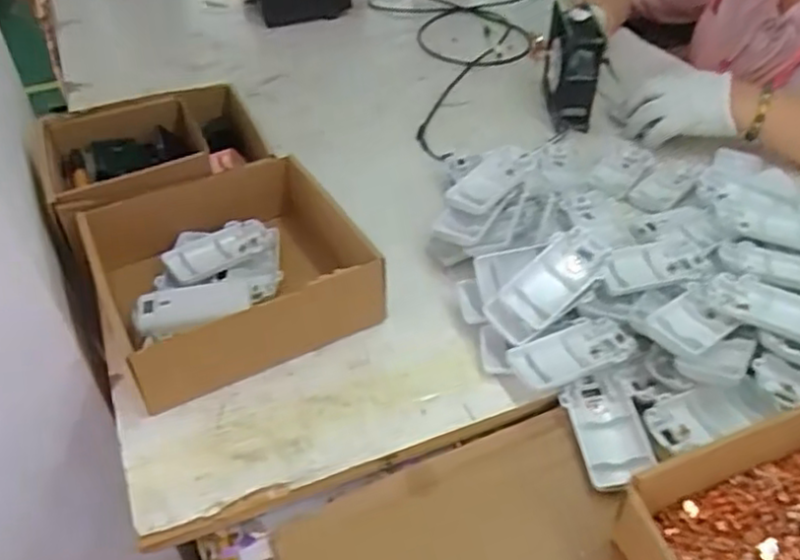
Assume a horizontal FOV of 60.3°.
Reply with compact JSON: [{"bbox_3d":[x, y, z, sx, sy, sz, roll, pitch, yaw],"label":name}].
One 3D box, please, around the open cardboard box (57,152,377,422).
[{"bbox_3d":[-0.147,-0.007,0.579,0.215,0.069,0.196,-18,45,-17],"label":"open cardboard box"}]

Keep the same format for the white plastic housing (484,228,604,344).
[{"bbox_3d":[0.124,0.002,0.564,0.114,0.026,0.047,-40,73,-18],"label":"white plastic housing"}]

